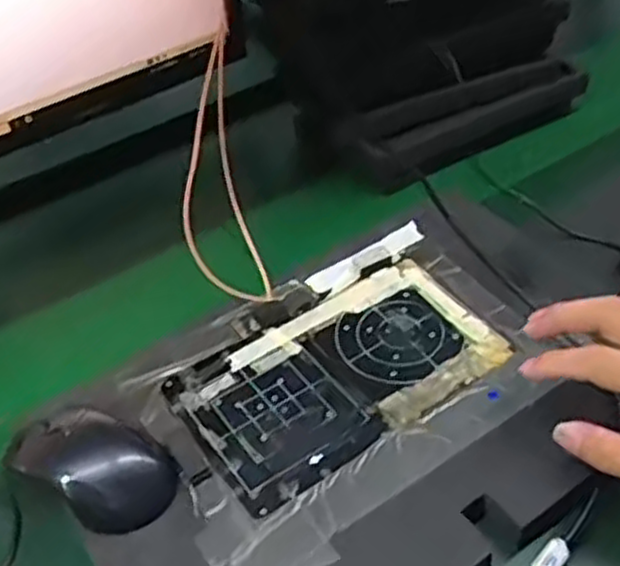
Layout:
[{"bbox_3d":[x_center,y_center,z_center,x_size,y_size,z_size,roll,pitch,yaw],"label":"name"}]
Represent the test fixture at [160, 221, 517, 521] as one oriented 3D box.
[{"bbox_3d":[0.017,0.050,0.558,0.218,0.015,0.151,-28,46,-22],"label":"test fixture"}]

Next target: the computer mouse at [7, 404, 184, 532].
[{"bbox_3d":[-0.133,0.107,0.490,0.107,0.032,0.062,24,50,30],"label":"computer mouse"}]

